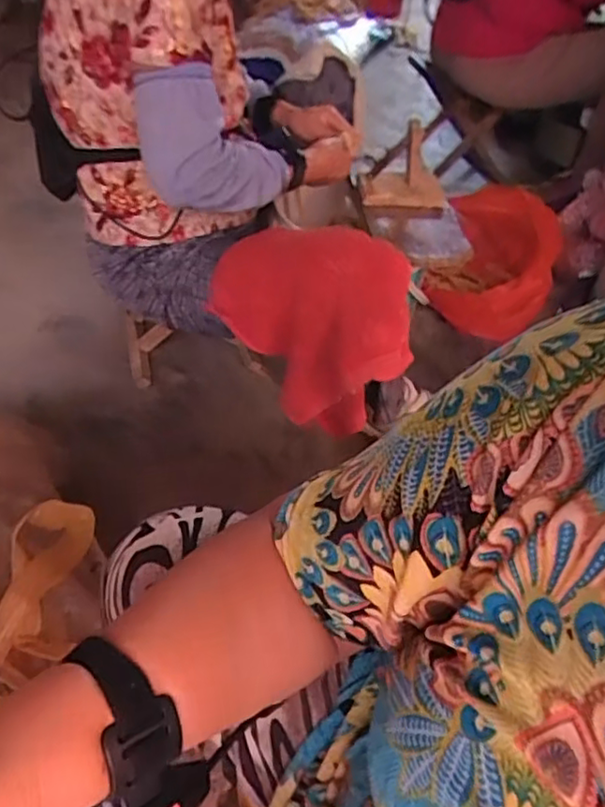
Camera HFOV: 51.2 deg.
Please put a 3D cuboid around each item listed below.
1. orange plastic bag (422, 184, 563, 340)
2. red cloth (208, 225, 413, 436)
[{"bbox_3d":[0.446,-0.332,1.473,0.266,0.175,0.399,16,46,12],"label":"orange plastic bag"},{"bbox_3d":[0.010,-0.122,0.887,0.263,0.244,0.141,22,47,17],"label":"red cloth"}]

